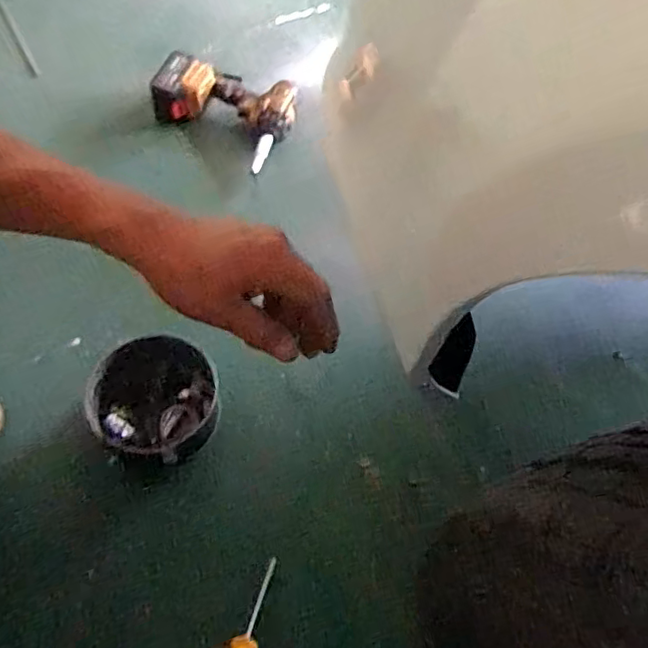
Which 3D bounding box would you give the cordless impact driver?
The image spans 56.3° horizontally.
[{"bbox_3d":[-0.184,-0.391,1.116,0.261,0.093,0.159,30,62,13],"label":"cordless impact driver"}]

